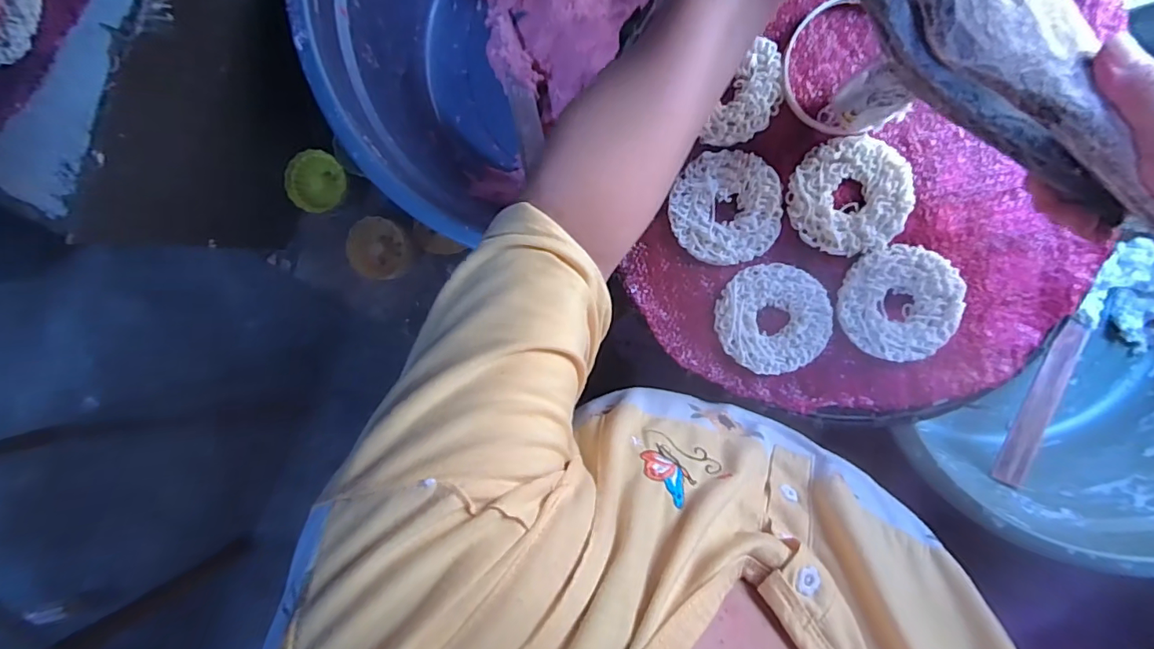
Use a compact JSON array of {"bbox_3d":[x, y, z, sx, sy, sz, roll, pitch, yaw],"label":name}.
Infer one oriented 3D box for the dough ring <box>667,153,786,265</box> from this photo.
[{"bbox_3d":[0.106,-0.082,0.362,0.076,0.005,0.076,1,97,5],"label":"dough ring"}]

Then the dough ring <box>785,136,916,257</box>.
[{"bbox_3d":[0.191,-0.089,0.356,0.079,0.012,0.076,1,97,5],"label":"dough ring"}]

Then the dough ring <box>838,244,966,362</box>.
[{"bbox_3d":[0.229,-0.015,0.360,0.078,0.012,0.077,1,97,5],"label":"dough ring"}]

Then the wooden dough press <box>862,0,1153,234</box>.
[{"bbox_3d":[0.192,-0.149,0.246,0.059,0.036,0.266,-43,95,7],"label":"wooden dough press"}]

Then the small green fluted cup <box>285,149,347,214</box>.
[{"bbox_3d":[-0.269,-0.148,0.528,0.052,0.022,0.061,5,97,5],"label":"small green fluted cup"}]

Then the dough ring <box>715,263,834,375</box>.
[{"bbox_3d":[0.142,-0.003,0.369,0.079,0.011,0.076,1,97,5],"label":"dough ring"}]

